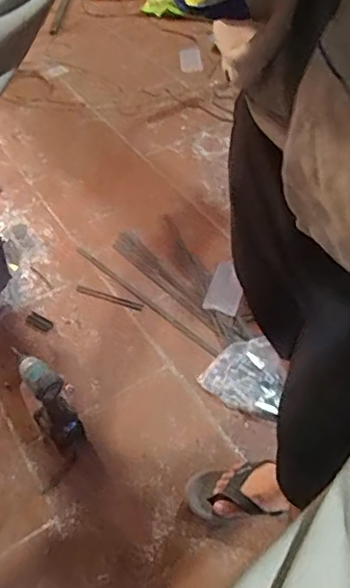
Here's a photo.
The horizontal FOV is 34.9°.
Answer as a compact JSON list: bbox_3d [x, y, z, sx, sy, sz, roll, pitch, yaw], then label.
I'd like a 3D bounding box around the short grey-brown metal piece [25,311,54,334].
[{"bbox_3d":[-0.388,0.083,1.583,0.091,0.011,0.049,27,54,23],"label":"short grey-brown metal piece"}]

